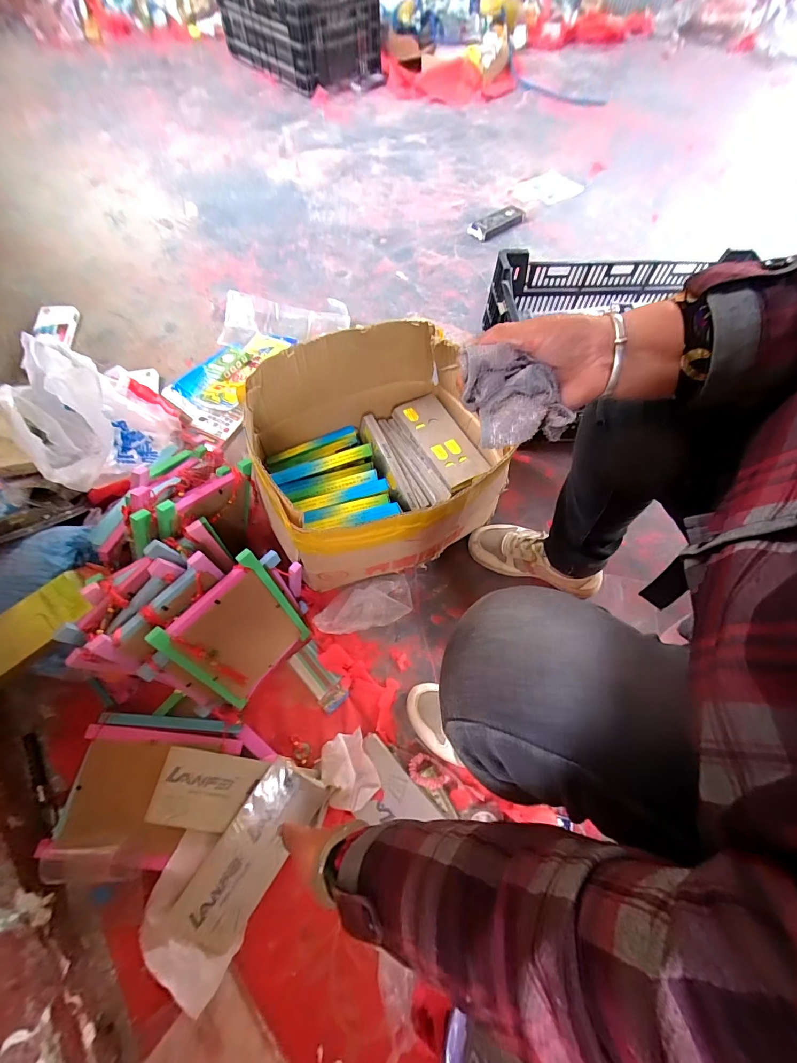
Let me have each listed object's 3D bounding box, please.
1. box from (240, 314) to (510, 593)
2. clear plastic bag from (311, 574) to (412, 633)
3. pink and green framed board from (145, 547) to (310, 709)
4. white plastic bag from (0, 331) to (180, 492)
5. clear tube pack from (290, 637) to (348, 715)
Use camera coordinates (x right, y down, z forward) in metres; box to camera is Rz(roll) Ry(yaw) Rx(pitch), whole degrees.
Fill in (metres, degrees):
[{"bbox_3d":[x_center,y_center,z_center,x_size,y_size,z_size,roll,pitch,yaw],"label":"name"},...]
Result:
[{"bbox_3d":[-0.034,-0.128,0.648,0.346,0.216,0.341,-18,66,-10],"label":"box"},{"bbox_3d":[-0.055,0.124,0.672,0.159,0.038,0.072,-15,65,-9],"label":"clear plastic bag"},{"bbox_3d":[-0.220,0.146,0.563,0.015,0.206,0.152,22,57,32],"label":"pink and green framed board"},{"bbox_3d":[-0.507,-0.193,0.691,0.163,0.283,0.222,-21,66,-12],"label":"white plastic bag"},{"bbox_3d":[-0.127,0.233,0.642,0.047,0.012,0.108,-38,71,-18],"label":"clear tube pack"}]

